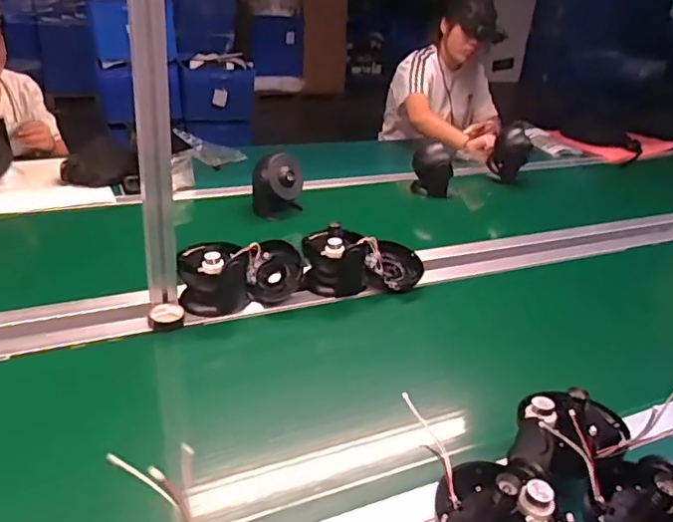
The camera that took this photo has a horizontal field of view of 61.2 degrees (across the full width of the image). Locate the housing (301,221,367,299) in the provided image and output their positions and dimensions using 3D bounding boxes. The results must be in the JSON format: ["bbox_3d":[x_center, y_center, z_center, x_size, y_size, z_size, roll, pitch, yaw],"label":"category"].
[{"bbox_3d":[-0.004,-0.007,1.050,0.123,0.113,0.081,5,27,2],"label":"housing"}]

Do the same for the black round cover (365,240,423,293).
[{"bbox_3d":[0.108,0.009,1.094,0.111,0.045,0.111,12,55,-17],"label":"black round cover"}]

